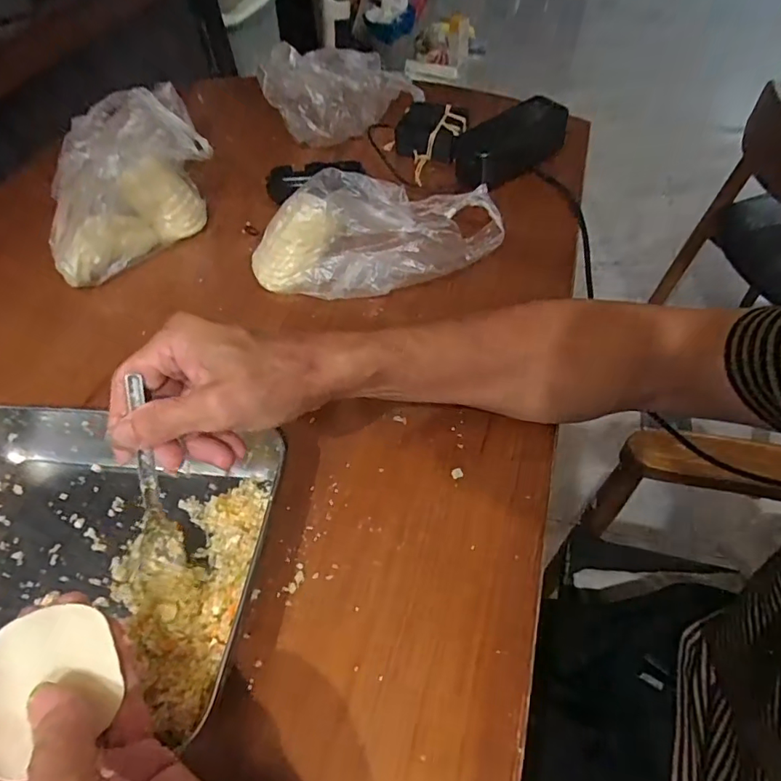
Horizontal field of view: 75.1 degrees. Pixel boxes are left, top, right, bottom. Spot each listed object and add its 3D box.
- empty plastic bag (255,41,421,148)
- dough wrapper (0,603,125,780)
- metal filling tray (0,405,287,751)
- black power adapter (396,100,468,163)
[{"bbox_3d":[-0.055,-0.351,0.603,0.191,0.101,0.048,-8,53,-1],"label":"empty plastic bag"},{"bbox_3d":[-0.154,0.126,0.224,0.057,0.004,0.056,-22,61,-35],"label":"dough wrapper"},{"bbox_3d":[-0.210,0.104,0.329,0.253,0.040,0.198,2,53,6],"label":"metal filling tray"},{"bbox_3d":[0.055,-0.323,0.630,0.084,0.043,0.066,19,57,19],"label":"black power adapter"}]

